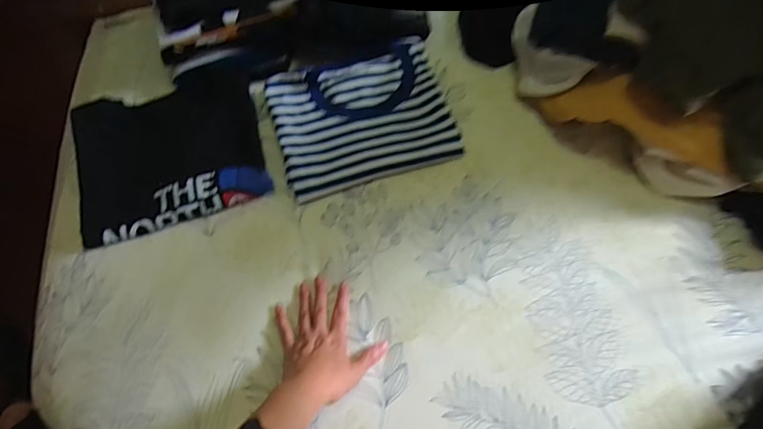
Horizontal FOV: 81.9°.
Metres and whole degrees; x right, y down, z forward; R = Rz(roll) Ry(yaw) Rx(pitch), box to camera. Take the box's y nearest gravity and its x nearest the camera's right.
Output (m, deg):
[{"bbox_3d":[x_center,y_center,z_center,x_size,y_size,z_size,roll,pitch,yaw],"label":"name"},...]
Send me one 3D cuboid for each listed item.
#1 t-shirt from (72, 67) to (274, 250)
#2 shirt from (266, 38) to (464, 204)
[{"bbox_3d":[-0.335,-0.111,0.697,0.275,0.033,0.272,-16,62,-6],"label":"t-shirt"},{"bbox_3d":[-0.032,-0.164,0.713,0.273,0.027,0.237,-17,62,-6],"label":"shirt"}]

